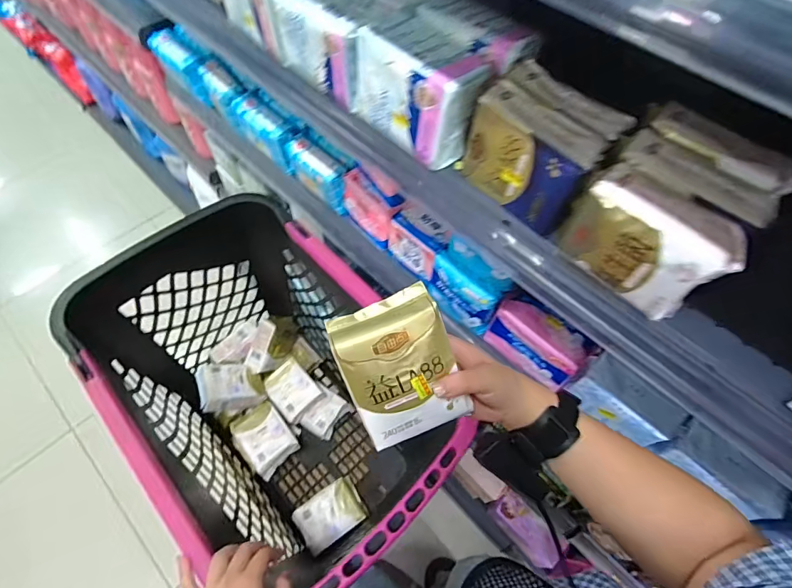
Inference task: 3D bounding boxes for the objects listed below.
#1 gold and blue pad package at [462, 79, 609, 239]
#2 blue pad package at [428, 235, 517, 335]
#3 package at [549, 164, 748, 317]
[{"bbox_3d":[0.123,-0.126,0.394,0.051,0.082,0.118,-40,68,-16],"label":"gold and blue pad package"},{"bbox_3d":[0.096,-0.011,0.575,0.103,0.109,0.049,39,71,20],"label":"blue pad package"},{"bbox_3d":[0.203,-0.046,0.347,0.058,0.076,0.117,-41,68,-17],"label":"package"}]

